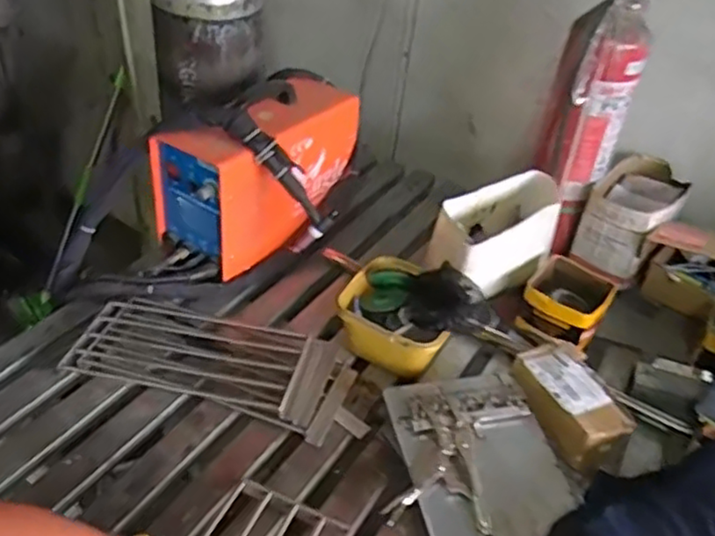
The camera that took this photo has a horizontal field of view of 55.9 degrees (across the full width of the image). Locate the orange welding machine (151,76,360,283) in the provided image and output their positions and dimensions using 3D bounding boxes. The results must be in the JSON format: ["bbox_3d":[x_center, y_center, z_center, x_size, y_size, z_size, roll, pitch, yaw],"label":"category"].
[{"bbox_3d":[-0.174,-0.178,1.195,0.181,0.231,0.340,27,42,24],"label":"orange welding machine"}]

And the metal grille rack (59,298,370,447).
[{"bbox_3d":[-0.189,0.132,0.993,0.429,0.051,0.184,13,39,11],"label":"metal grille rack"}]

